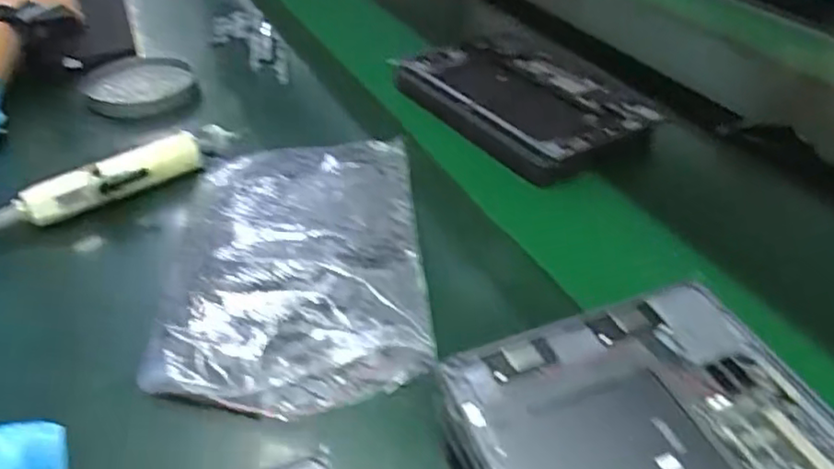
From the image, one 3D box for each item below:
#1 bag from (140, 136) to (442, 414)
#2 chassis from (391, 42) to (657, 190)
[{"bbox_3d":[-0.082,0.011,0.475,0.172,0.030,0.262,0,39,-2],"label":"bag"},{"bbox_3d":[0.106,-0.148,0.677,0.171,0.022,0.261,-27,47,-31],"label":"chassis"}]

